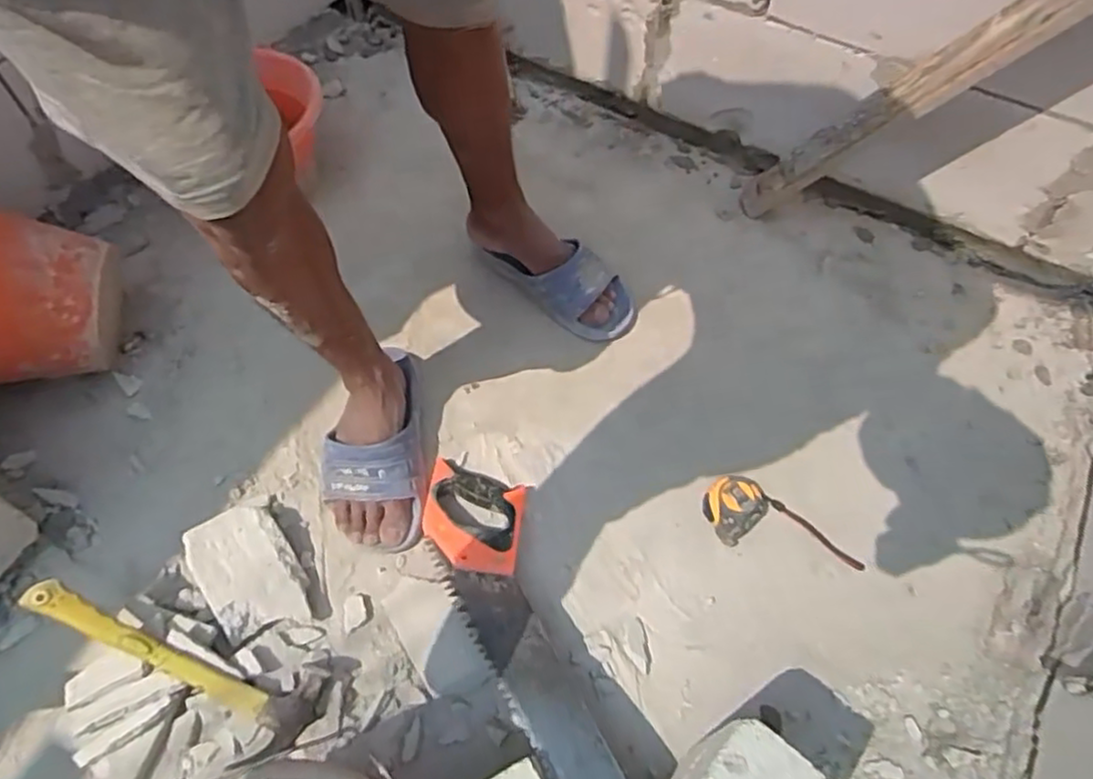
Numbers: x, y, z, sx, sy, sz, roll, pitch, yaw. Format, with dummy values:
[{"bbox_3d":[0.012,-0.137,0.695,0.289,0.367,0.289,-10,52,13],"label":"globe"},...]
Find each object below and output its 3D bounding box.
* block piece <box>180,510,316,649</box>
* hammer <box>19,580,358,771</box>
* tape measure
[{"bbox_3d":[-0.323,0.200,0.769,0.098,0.053,0.146,-31,64,-19],"label":"block piece"},{"bbox_3d":[-0.358,0.259,0.681,0.297,0.029,0.112,28,60,-5],"label":"hammer"},{"bbox_3d":[0.276,0.151,0.828,0.180,0.033,0.081,8,58,4],"label":"tape measure"}]

